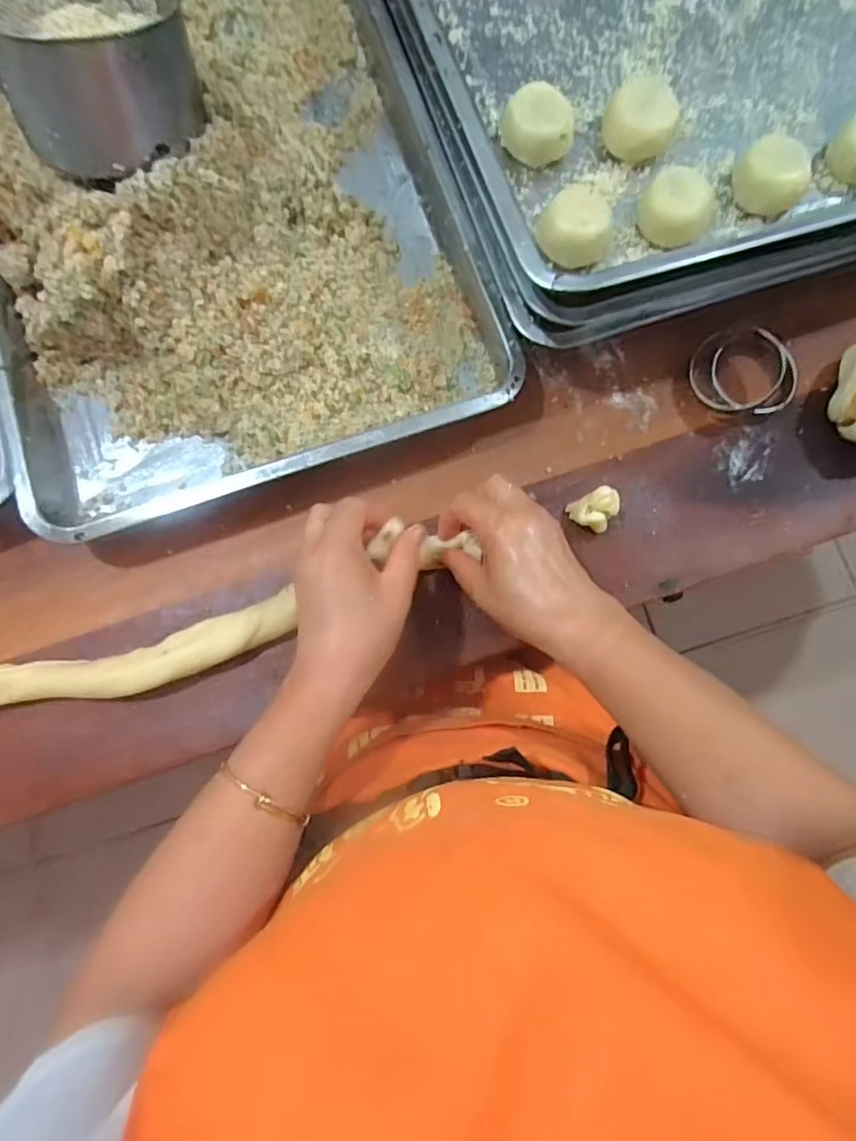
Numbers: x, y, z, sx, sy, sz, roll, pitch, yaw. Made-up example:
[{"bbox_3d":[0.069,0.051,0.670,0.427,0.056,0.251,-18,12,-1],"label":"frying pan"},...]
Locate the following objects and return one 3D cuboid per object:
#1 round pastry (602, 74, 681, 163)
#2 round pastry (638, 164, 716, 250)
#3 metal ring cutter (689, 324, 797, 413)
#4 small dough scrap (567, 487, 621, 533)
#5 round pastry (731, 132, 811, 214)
[{"bbox_3d":[0.158,-0.335,0.424,0.047,0.029,0.051,0,81,1],"label":"round pastry"},{"bbox_3d":[0.182,-0.263,0.407,0.055,0.026,0.050,0,81,1],"label":"round pastry"},{"bbox_3d":[0.254,-0.156,0.451,0.081,0.028,0.063,32,82,6],"label":"metal ring cutter"},{"bbox_3d":[0.131,-0.046,0.439,0.035,0.021,0.030,-24,81,-3],"label":"small dough scrap"},{"bbox_3d":[0.250,-0.286,0.416,0.048,0.034,0.049,0,81,1],"label":"round pastry"}]

